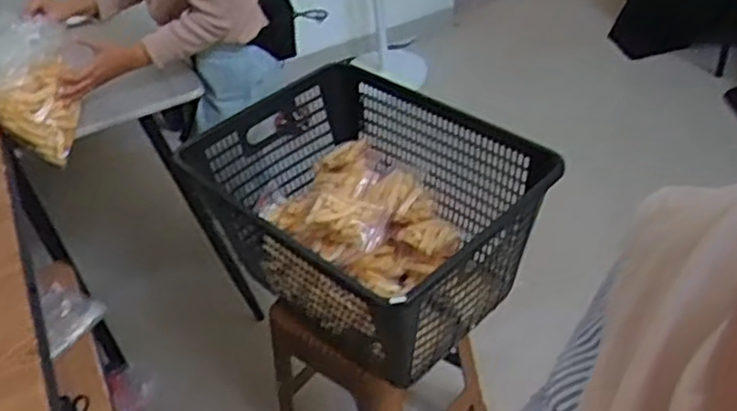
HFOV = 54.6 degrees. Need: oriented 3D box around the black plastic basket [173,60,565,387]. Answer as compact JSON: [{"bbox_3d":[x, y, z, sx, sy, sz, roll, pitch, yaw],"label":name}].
[{"bbox_3d":[0.006,0.033,1.305,0.440,0.309,0.542,-32,47,-25],"label":"black plastic basket"}]

